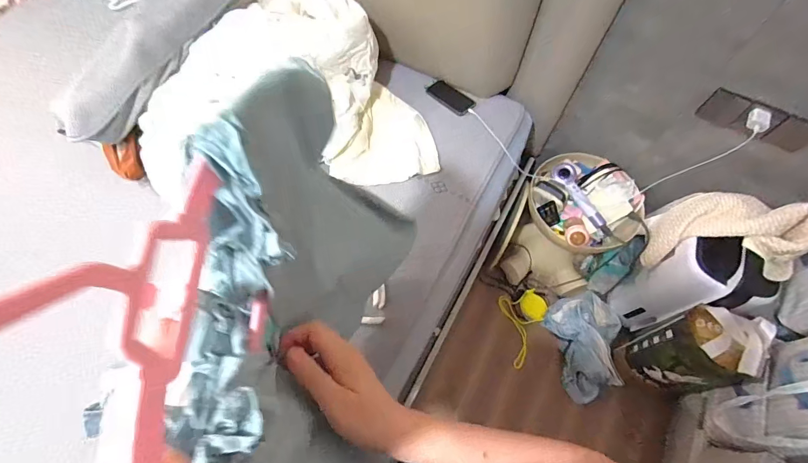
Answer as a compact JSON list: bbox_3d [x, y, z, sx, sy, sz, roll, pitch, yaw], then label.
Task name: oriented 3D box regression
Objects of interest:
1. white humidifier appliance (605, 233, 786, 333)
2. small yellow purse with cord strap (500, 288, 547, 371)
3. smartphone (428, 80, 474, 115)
[{"bbox_3d":[0.847,0.182,1.232,0.142,0.465,0.207,-16,66,-10],"label":"white humidifier appliance"},{"bbox_3d":[0.463,0.354,1.466,0.169,0.025,0.265,-6,64,-5],"label":"small yellow purse with cord strap"},{"bbox_3d":[0.142,-0.410,1.206,0.155,0.017,0.073,40,69,16],"label":"smartphone"}]

